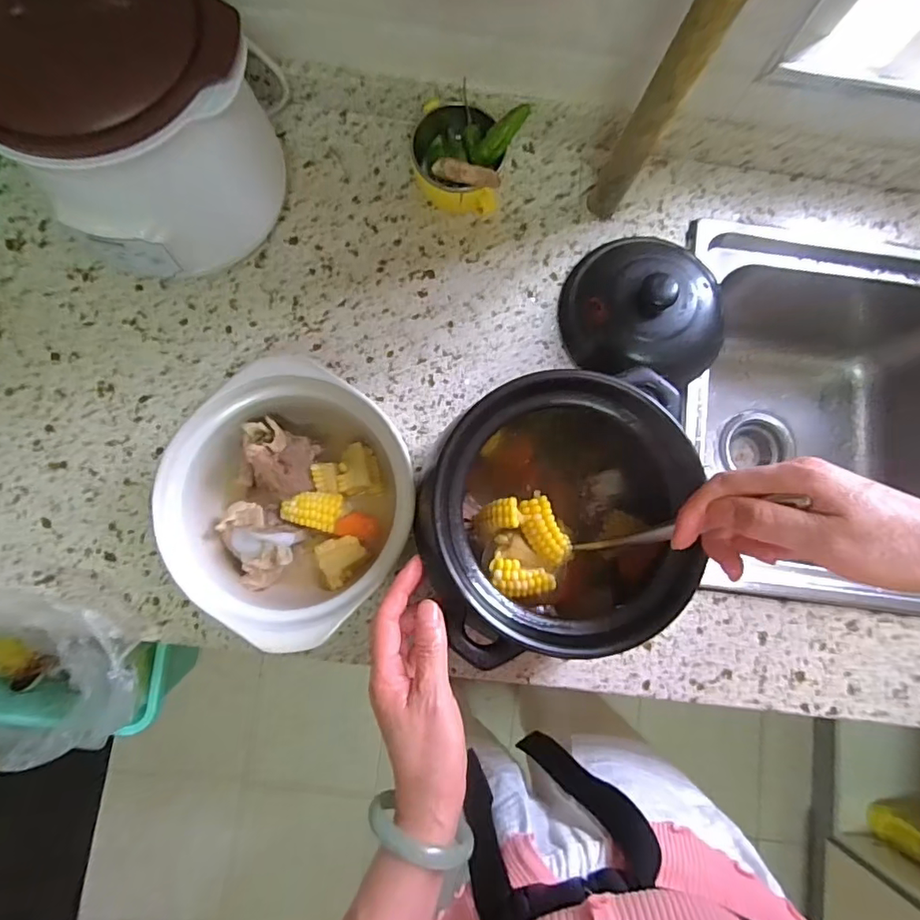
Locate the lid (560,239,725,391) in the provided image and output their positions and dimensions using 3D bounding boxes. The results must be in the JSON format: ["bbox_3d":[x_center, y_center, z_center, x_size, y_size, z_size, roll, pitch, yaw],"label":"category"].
[{"bbox_3d":[0.194,-0.172,0.545,0.161,0.066,0.156,0,82,-3],"label":"lid"}]

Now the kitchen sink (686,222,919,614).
[{"bbox_3d":[0.603,-0.053,0.703,0.719,0.258,0.440,1,82,-2],"label":"kitchen sink"}]

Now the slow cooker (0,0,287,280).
[{"bbox_3d":[-0.267,-0.283,0.440,0.188,0.193,0.163,-38,85,-7],"label":"slow cooker"}]

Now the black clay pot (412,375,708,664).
[{"bbox_3d":[0.076,0.045,0.448,0.191,0.145,0.197,-6,82,-3],"label":"black clay pot"}]

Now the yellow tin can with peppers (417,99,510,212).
[{"bbox_3d":[-0.002,-0.313,0.560,0.097,0.057,0.109,13,82,-1],"label":"yellow tin can with peppers"}]

